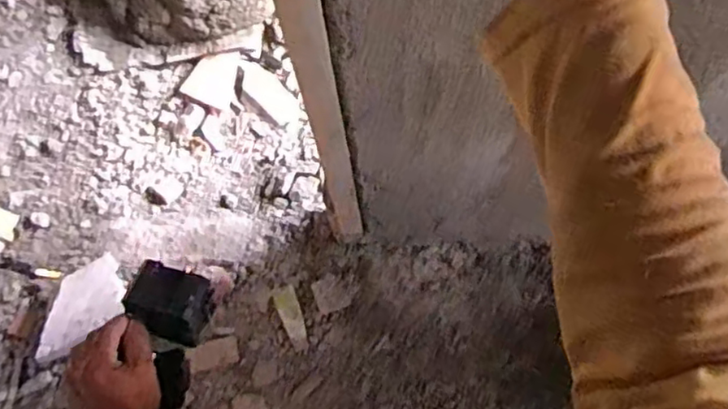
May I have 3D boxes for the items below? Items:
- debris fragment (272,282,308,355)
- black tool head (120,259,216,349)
[{"bbox_3d":[-0.158,0.259,1.466,0.052,0.012,0.148,-25,72,-6],"label":"debris fragment"},{"bbox_3d":[-0.179,0.091,0.595,0.066,0.047,0.060,18,73,8],"label":"black tool head"}]

